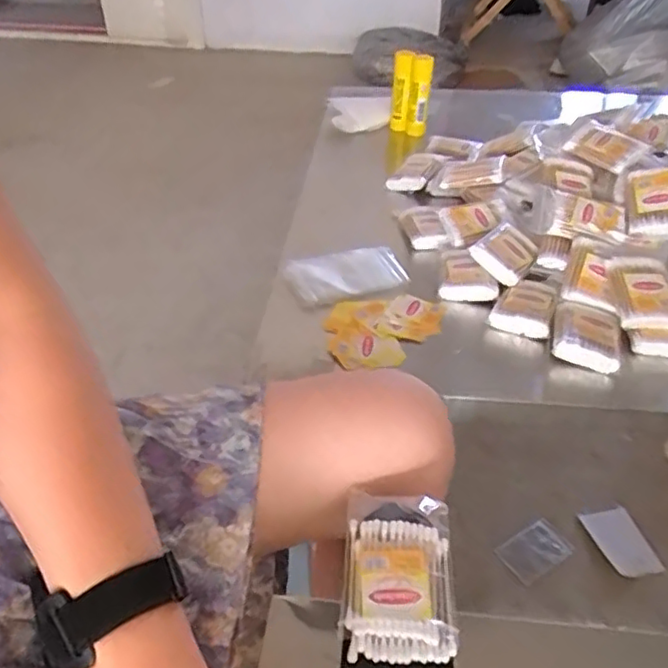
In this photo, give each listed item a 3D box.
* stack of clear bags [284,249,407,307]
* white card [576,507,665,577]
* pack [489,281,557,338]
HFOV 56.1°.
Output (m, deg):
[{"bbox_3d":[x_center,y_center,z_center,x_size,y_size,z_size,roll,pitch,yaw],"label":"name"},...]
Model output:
[{"bbox_3d":[0.014,-0.064,0.646,0.117,0.009,0.078,-13,41,-16],"label":"stack of clear bags"},{"bbox_3d":[0.424,0.306,0.928,0.068,0.014,0.106,-11,40,-13],"label":"white card"},{"bbox_3d":[0.182,-0.024,0.594,0.053,0.023,0.066,19,43,22],"label":"pack"}]

